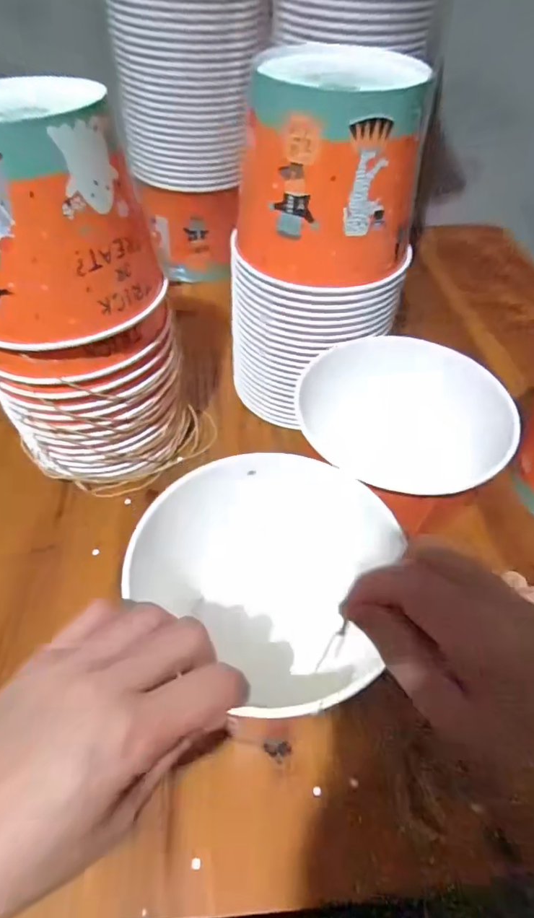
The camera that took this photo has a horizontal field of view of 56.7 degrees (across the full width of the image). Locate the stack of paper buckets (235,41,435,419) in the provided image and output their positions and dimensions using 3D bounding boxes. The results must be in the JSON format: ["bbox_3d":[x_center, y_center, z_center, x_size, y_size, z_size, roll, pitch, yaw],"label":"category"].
[{"bbox_3d":[0.045,-0.172,0.464,0.155,0.302,0.120,12,51,8],"label":"stack of paper buckets"}]

